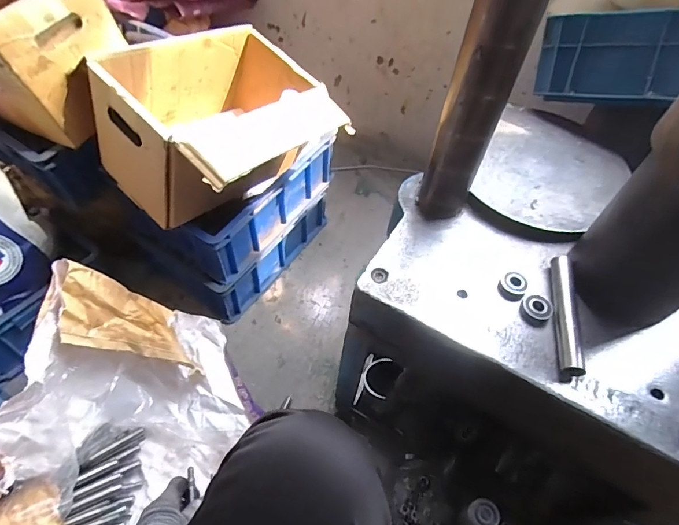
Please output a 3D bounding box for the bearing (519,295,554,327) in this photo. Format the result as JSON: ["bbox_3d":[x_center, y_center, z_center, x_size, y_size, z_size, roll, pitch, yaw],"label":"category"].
[{"bbox_3d":[0.232,0.056,0.504,0.034,0.010,0.036,2,54,-3],"label":"bearing"}]

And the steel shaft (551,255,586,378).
[{"bbox_3d":[0.261,0.058,0.497,0.021,0.025,0.152,12,55,4],"label":"steel shaft"}]

